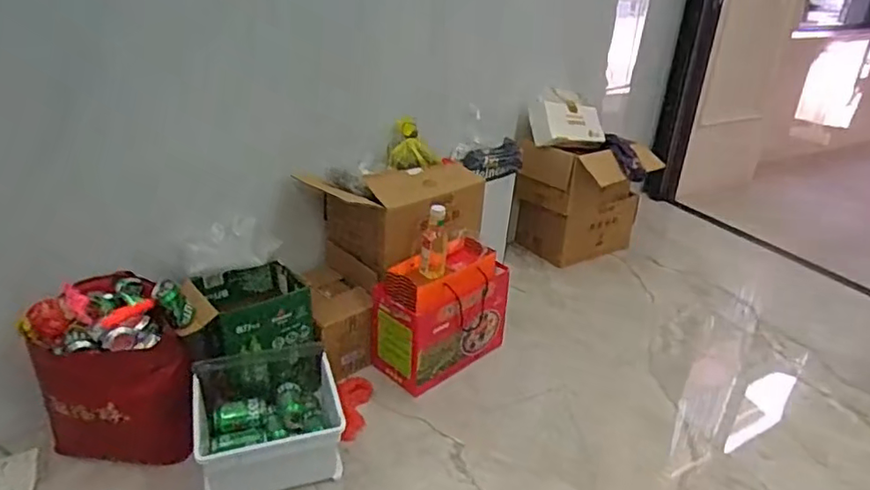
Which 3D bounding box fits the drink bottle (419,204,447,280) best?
[{"bbox_3d":[-0.004,0.000,1.607,0.072,0.206,0.051,2,27,-3],"label":"drink bottle"}]

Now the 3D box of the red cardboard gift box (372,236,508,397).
[{"bbox_3d":[0.024,0.201,1.723,0.387,0.340,0.175,-19,34,-37],"label":"red cardboard gift box"}]

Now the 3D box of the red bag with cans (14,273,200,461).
[{"bbox_3d":[-0.711,0.298,1.324,0.221,0.427,0.288,25,34,37],"label":"red bag with cans"}]

